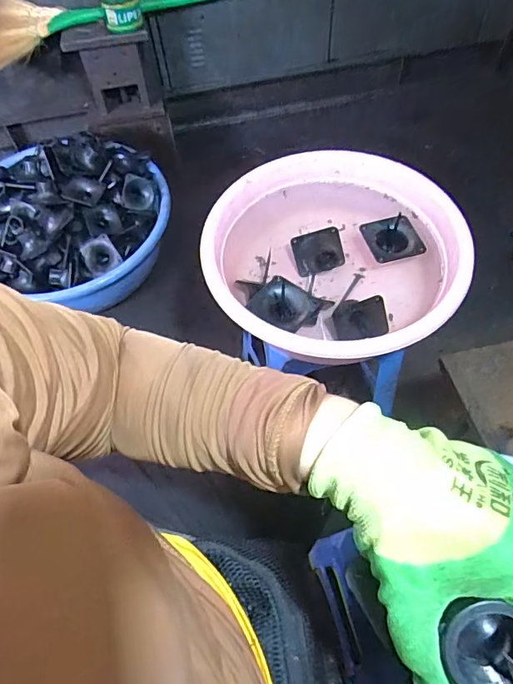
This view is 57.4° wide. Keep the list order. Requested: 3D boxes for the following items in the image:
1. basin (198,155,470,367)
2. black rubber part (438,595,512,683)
[{"bbox_3d":[0.137,-0.147,0.819,0.409,0.136,0.391,-1,59,1],"label":"basin"},{"bbox_3d":[0.109,0.144,0.230,0.043,0.032,0.043,0,88,-2],"label":"black rubber part"}]

